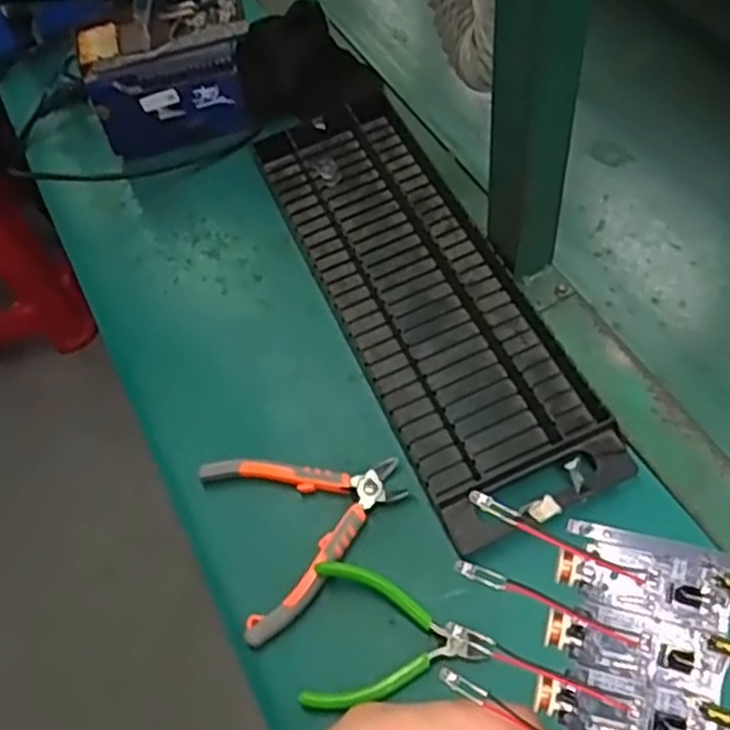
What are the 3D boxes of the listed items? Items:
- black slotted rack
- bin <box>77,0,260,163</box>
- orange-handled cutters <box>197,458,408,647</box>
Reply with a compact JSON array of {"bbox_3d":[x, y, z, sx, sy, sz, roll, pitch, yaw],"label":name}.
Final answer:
[{"bbox_3d":[0.044,-0.061,0.623,0.137,0.030,0.412,-24,56,-8],"label":"black slotted rack"},{"bbox_3d":[-0.181,-0.278,0.744,0.153,0.107,0.090,-16,57,-2],"label":"bin"},{"bbox_3d":[-0.036,0.110,0.548,0.131,0.024,0.130,-20,56,-5],"label":"orange-handled cutters"}]

